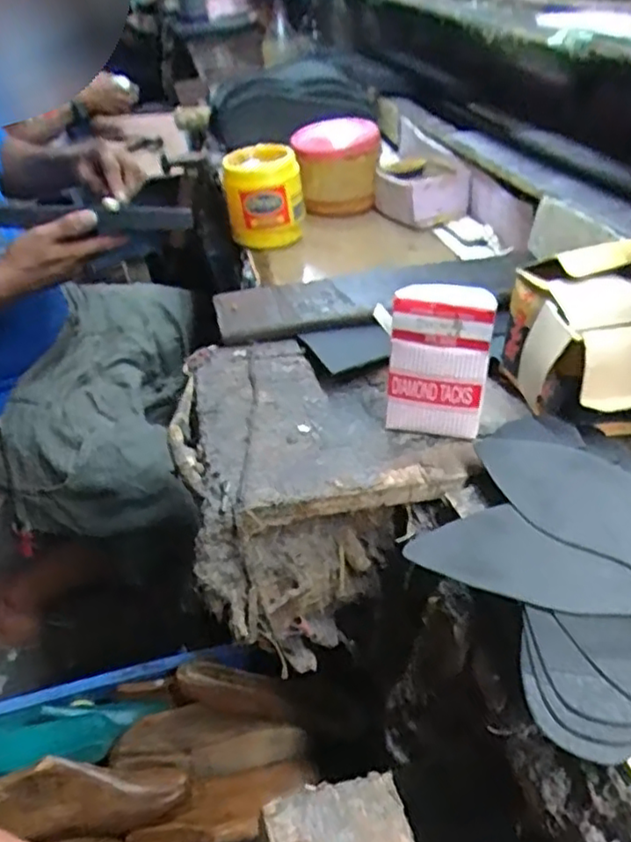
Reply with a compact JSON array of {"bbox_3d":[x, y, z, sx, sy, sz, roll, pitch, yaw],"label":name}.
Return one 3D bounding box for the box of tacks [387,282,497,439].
[{"bbox_3d":[0.095,-0.045,0.517,0.073,0.113,0.032,3,39,12],"label":"box of tacks"}]

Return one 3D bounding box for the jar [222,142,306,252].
[{"bbox_3d":[-0.065,-0.289,0.861,0.095,0.104,0.104,-4,38,3],"label":"jar"}]

